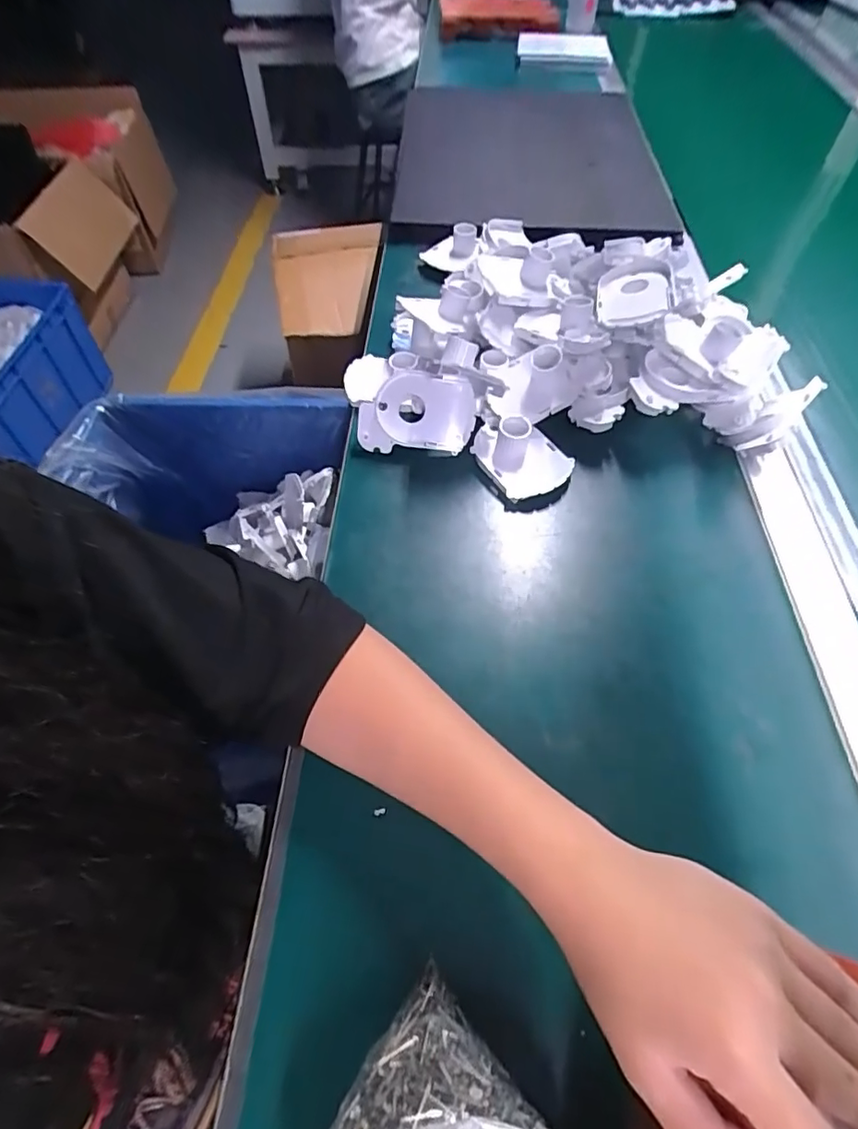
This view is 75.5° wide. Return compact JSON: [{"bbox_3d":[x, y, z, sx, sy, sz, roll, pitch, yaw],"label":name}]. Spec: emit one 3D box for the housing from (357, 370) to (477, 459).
[{"bbox_3d":[-0.012,-0.135,0.502,0.101,0.032,0.066,0,91,-3],"label":"housing"}]

